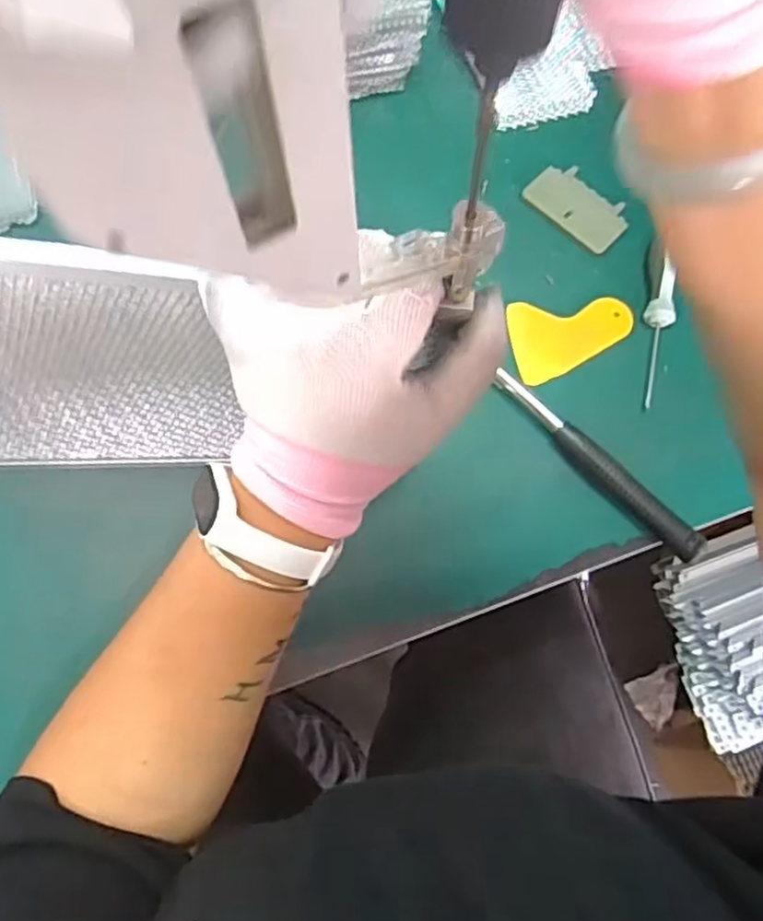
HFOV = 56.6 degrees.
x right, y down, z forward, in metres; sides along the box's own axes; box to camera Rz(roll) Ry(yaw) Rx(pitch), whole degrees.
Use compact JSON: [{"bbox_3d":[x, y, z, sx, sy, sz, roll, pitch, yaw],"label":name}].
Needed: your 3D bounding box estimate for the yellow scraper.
[{"bbox_3d":[0.150,-0.095,0.561,0.091,0.008,0.064,-3,83,10],"label":"yellow scraper"}]

